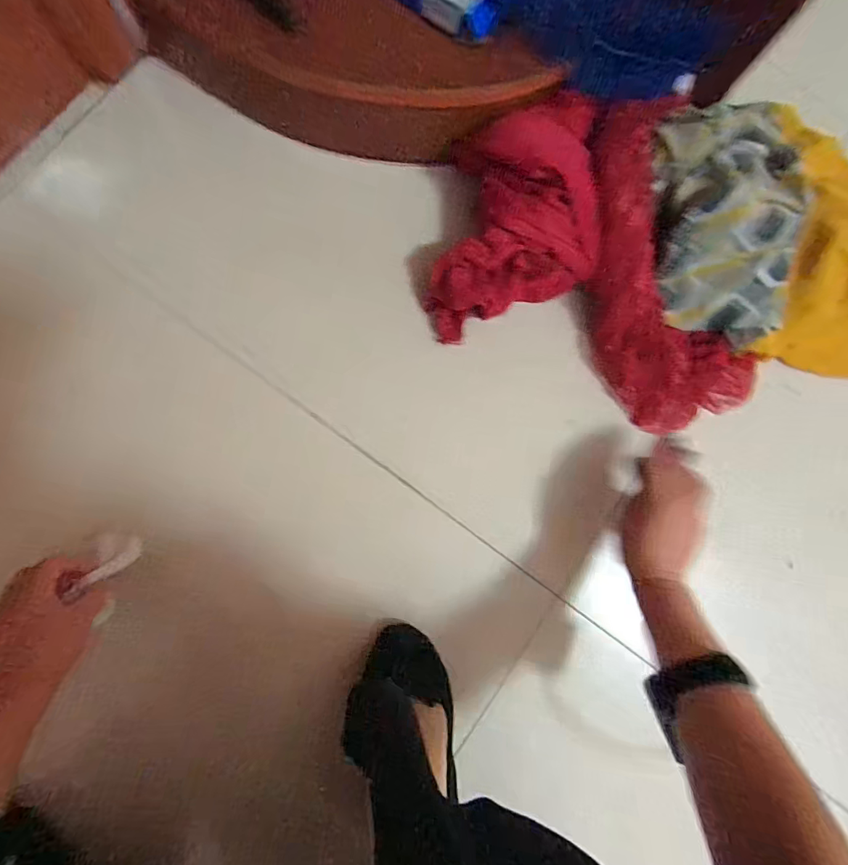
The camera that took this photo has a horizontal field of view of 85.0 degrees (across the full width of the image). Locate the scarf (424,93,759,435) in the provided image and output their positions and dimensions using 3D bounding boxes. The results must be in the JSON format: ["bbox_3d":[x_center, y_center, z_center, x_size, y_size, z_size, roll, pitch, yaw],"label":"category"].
[{"bbox_3d":[0.207,-0.202,0.541,0.392,0.101,0.335,11,82,-3],"label":"scarf"}]

